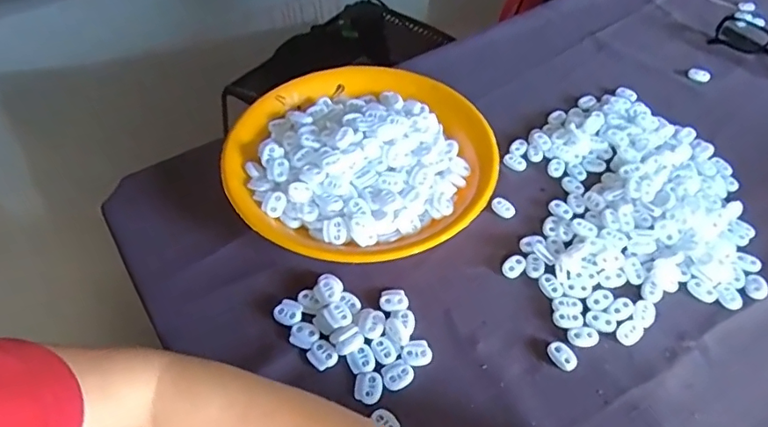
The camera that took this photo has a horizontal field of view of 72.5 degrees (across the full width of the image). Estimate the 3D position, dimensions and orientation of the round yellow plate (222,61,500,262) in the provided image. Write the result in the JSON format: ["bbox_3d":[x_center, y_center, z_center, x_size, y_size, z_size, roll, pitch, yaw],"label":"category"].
[{"bbox_3d":[-0.021,-0.054,0.485,0.238,0.045,0.244,0,51,0],"label":"round yellow plate"}]

